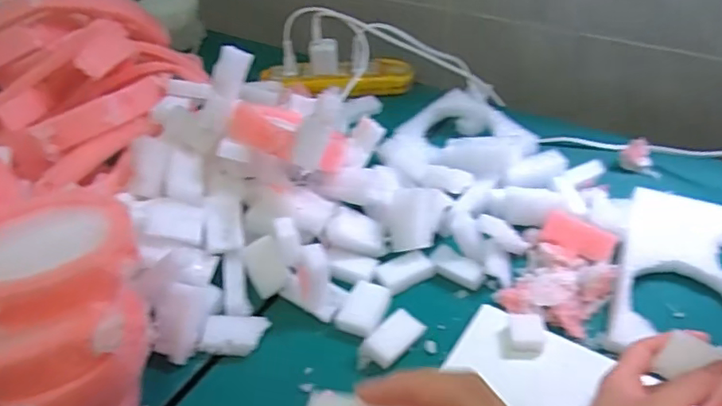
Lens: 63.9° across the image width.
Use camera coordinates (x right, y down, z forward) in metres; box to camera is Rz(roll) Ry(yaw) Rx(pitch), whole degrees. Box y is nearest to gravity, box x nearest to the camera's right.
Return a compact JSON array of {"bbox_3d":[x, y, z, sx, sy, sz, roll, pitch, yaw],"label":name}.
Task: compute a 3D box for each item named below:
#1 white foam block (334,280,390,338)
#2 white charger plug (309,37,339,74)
[{"bbox_3d":[0.002,0.081,0.446,0.028,0.012,0.045,17,44,25],"label":"white foam block"},{"bbox_3d":[-0.044,-0.177,0.690,0.032,0.037,0.020,0,40,7],"label":"white charger plug"}]

